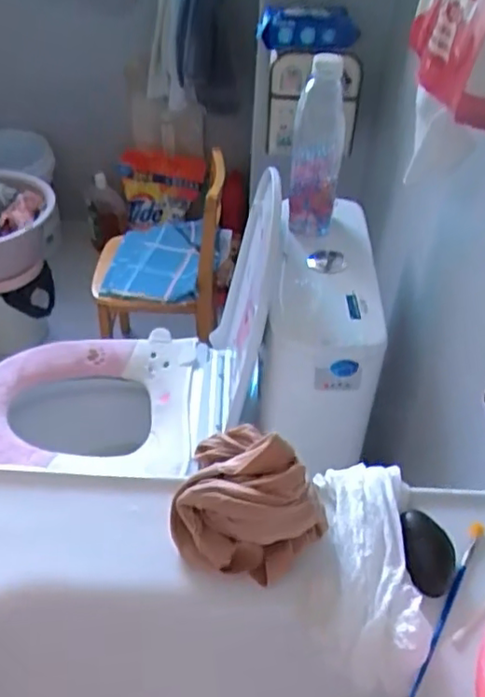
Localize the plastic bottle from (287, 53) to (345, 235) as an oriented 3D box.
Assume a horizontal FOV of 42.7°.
[{"bbox_3d":[0.107,-0.286,0.894,0.072,0.243,0.071,7,43,4],"label":"plastic bottle"}]

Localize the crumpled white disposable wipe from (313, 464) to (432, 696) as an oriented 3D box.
[{"bbox_3d":[0.096,0.153,0.449,0.062,0.032,0.163,-1,43,-4],"label":"crumpled white disposable wipe"}]

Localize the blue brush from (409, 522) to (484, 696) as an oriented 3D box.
[{"bbox_3d":[0.141,0.187,0.437,0.010,0.011,0.163,25,47,22],"label":"blue brush"}]

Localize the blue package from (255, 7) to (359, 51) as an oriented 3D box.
[{"bbox_3d":[0.118,-0.583,1.139,0.187,0.077,0.054,0,43,-3],"label":"blue package"}]

